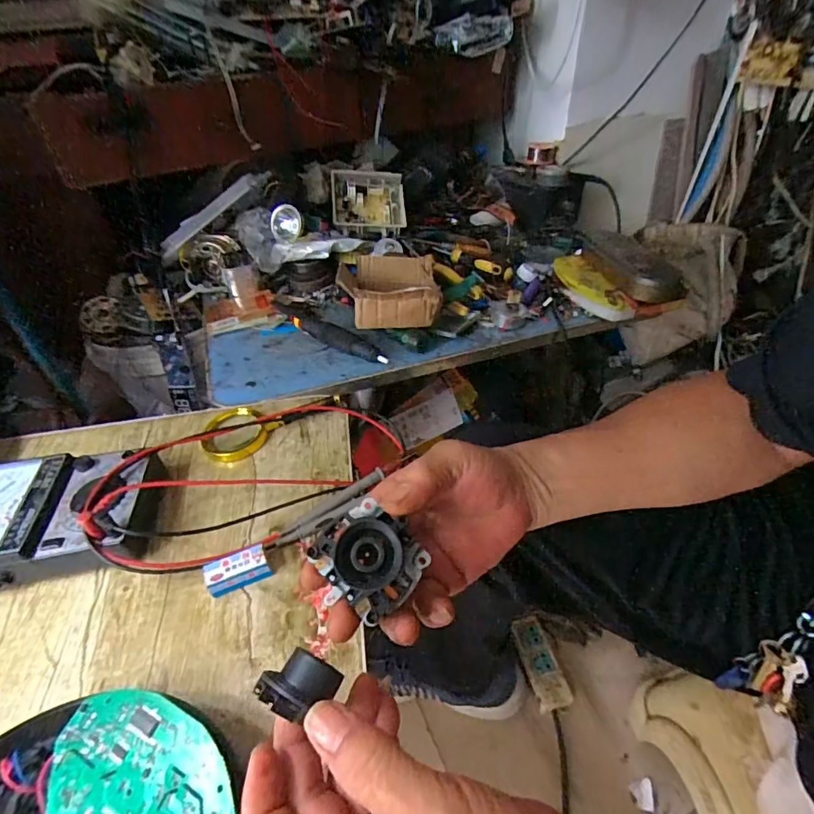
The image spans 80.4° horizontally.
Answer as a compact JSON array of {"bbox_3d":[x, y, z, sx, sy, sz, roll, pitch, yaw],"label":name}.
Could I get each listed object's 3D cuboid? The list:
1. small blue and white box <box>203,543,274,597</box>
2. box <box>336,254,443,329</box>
[{"bbox_3d":[-0.139,0.134,0.397,0.049,0.022,0.025,-16,44,-14],"label":"small blue and white box"},{"bbox_3d":[-0.022,-0.157,0.636,0.124,0.060,0.100,-4,42,-1],"label":"box"}]

